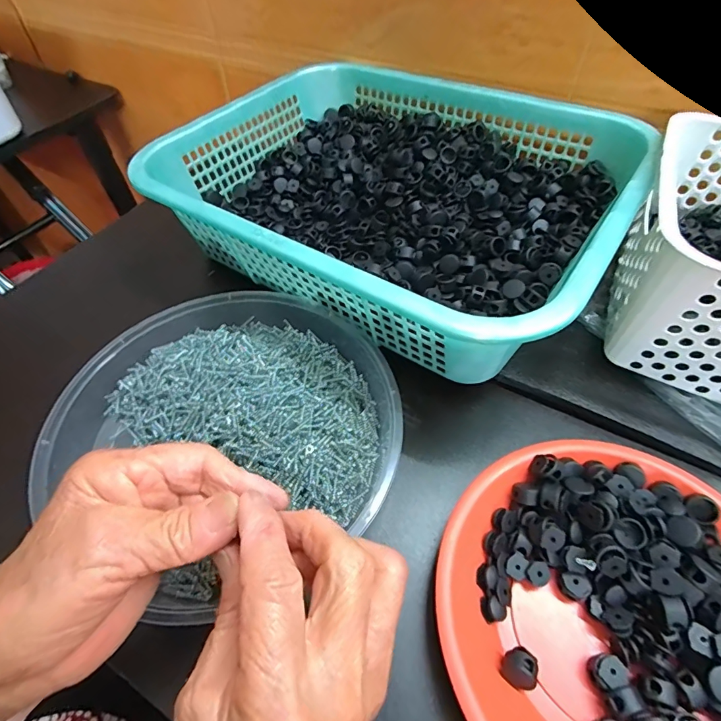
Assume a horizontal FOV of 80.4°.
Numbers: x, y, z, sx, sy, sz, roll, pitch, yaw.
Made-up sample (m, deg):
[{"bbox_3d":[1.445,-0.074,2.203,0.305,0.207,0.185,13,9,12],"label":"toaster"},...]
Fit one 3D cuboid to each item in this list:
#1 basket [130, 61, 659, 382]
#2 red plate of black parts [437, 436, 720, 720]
[{"bbox_3d":[0.028,-0.159,0.397,0.382,0.091,0.300,27,59,20],"label":"basket"},{"bbox_3d":[0.140,0.138,0.229,0.187,0.037,0.189,-1,53,1],"label":"red plate of black parts"}]

